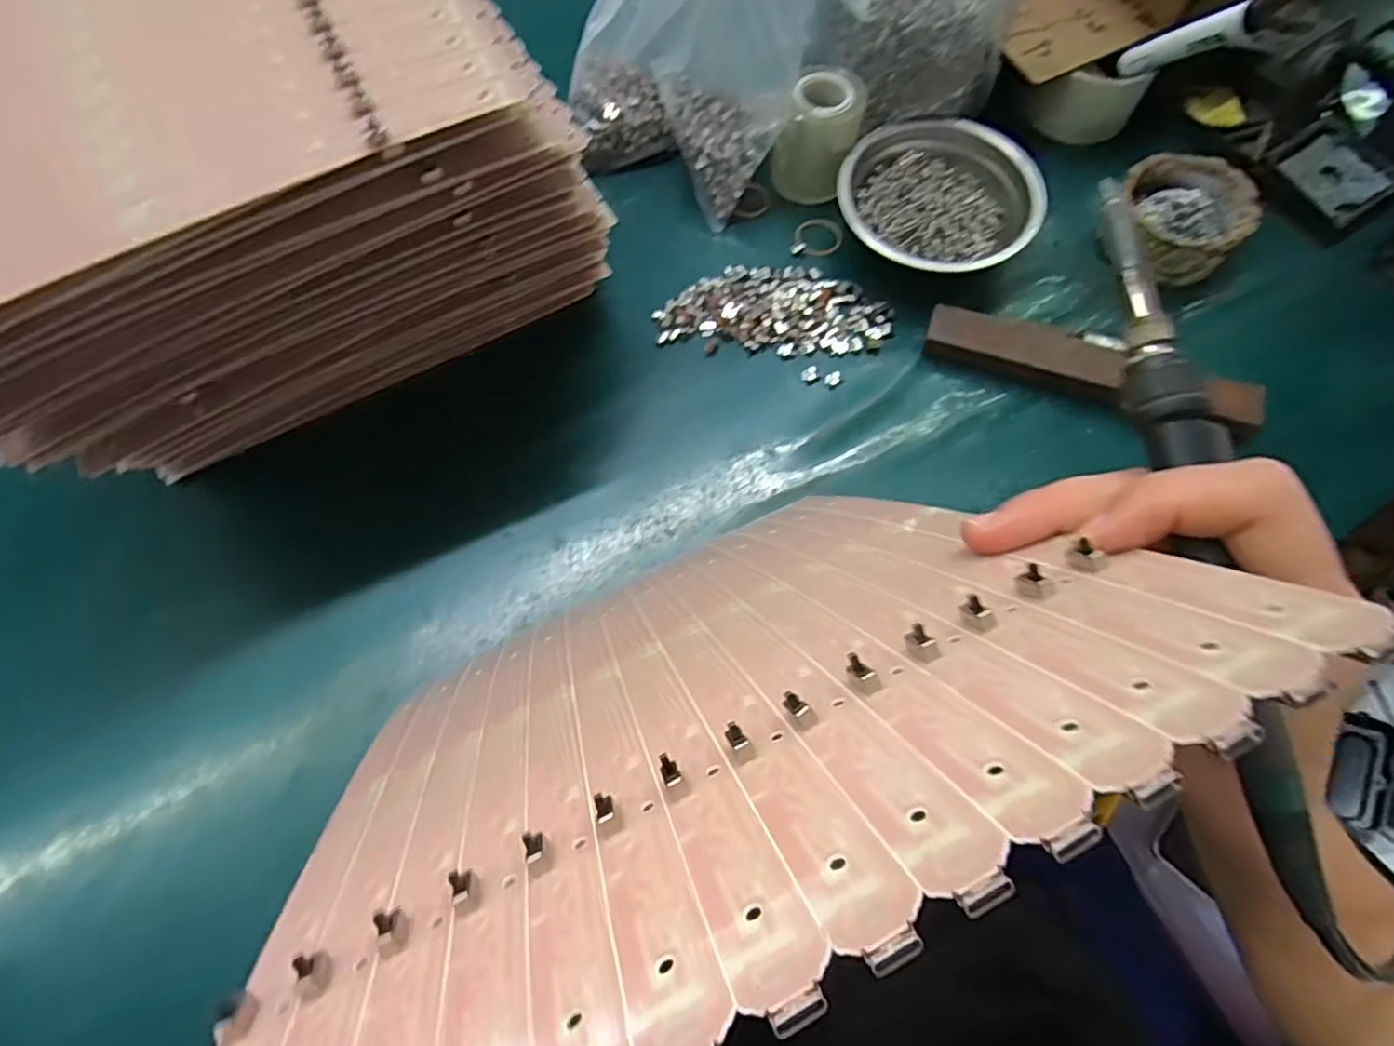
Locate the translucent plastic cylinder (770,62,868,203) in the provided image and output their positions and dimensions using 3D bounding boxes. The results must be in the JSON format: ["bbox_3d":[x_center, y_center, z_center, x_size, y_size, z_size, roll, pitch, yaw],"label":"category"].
[{"bbox_3d":[0.083,-0.266,0.463,0.053,0.066,0.051,16,70,8],"label":"translucent plastic cylinder"}]

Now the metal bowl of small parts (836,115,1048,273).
[{"bbox_3d":[0.162,-0.219,0.455,0.128,0.038,0.117,-1,69,2],"label":"metal bowl of small parts"}]

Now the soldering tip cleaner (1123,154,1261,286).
[{"bbox_3d":[0.321,-0.206,0.449,0.077,0.037,0.082,35,74,14],"label":"soldering tip cleaner"}]

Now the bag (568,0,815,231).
[{"bbox_3d":[-0.016,-0.293,0.431,0.157,0.137,0.078,24,71,11],"label":"bag"}]

